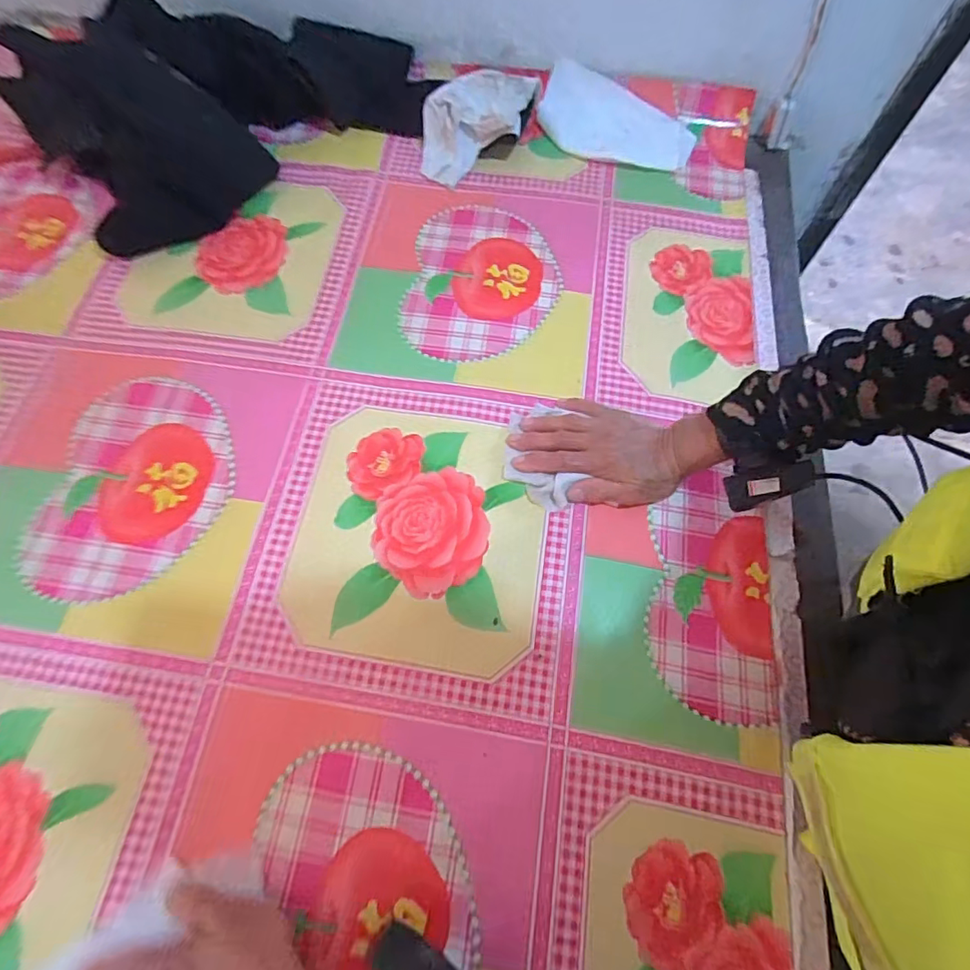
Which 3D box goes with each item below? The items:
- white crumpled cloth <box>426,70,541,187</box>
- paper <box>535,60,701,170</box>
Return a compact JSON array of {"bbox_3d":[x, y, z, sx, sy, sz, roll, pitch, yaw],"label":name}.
[{"bbox_3d":[-0.008,-0.465,0.689,0.170,0.066,0.092,-23,68,-10],"label":"white crumpled cloth"},{"bbox_3d":[0.171,-0.475,0.702,0.208,0.054,0.094,22,67,9],"label":"paper"}]

